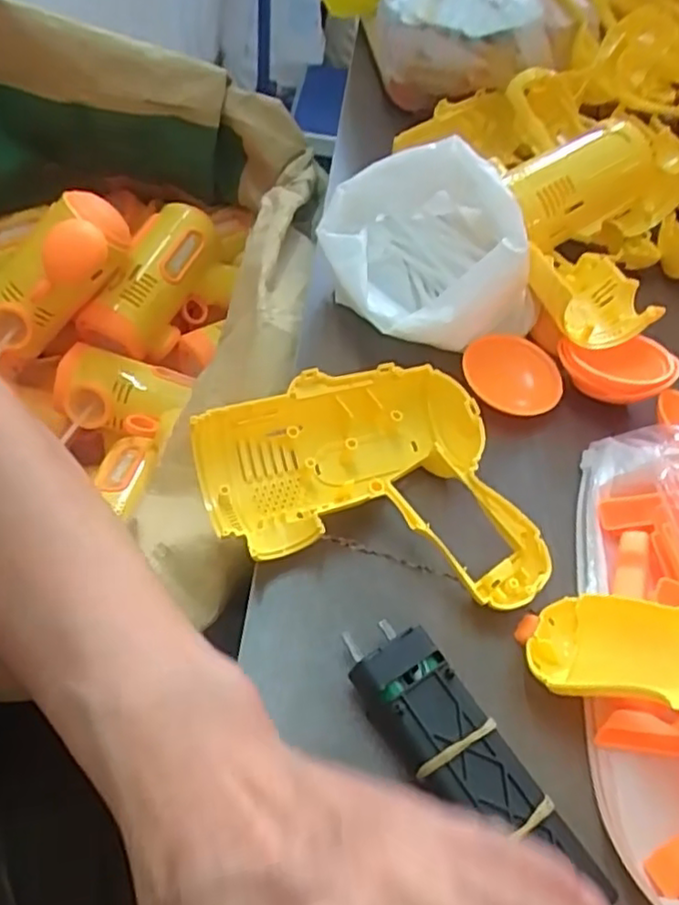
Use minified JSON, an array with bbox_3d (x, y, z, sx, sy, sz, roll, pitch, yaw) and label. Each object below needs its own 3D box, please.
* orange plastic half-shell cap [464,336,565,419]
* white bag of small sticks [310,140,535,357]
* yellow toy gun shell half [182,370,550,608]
[{"bbox_3d":[0.094,-0.043,0.373,0.053,0.015,0.045,21,52,8],"label":"orange plastic half-shell cap"},{"bbox_3d":[0.050,-0.117,0.389,0.111,0.065,0.115,-16,56,-19],"label":"white bag of small sticks"},{"bbox_3d":[0.013,0.021,0.305,0.134,0.035,0.121,-13,55,-17],"label":"yellow toy gun shell half"}]

